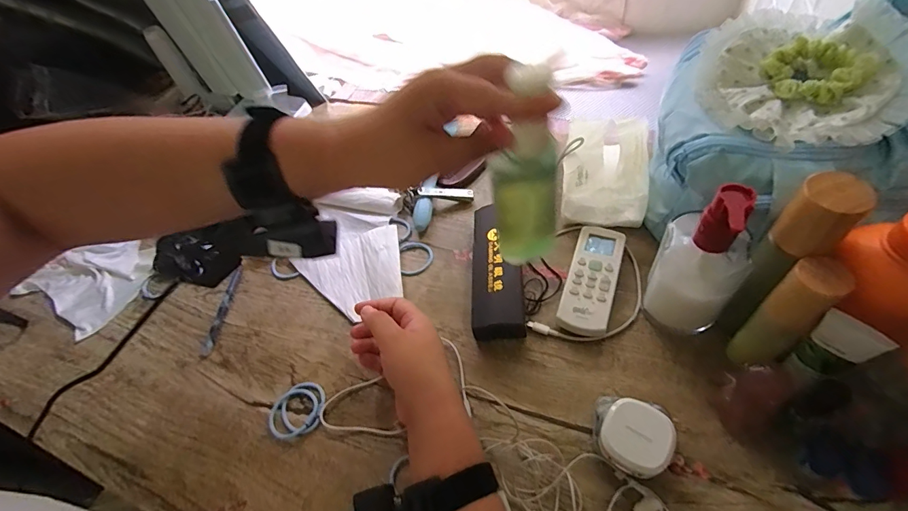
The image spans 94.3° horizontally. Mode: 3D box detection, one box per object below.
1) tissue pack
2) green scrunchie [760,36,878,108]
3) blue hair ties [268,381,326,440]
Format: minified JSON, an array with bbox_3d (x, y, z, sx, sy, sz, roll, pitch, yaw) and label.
[{"bbox_3d":[0.178,-0.104,0.510,0.096,0.056,0.140,4,54,12],"label":"tissue pack"},{"bbox_3d":[0.283,-0.144,0.330,0.069,0.047,0.016,31,16,23],"label":"green scrunchie"},{"bbox_3d":[-0.152,0.153,0.414,0.048,0.006,0.058,29,63,27],"label":"blue hair ties"}]

